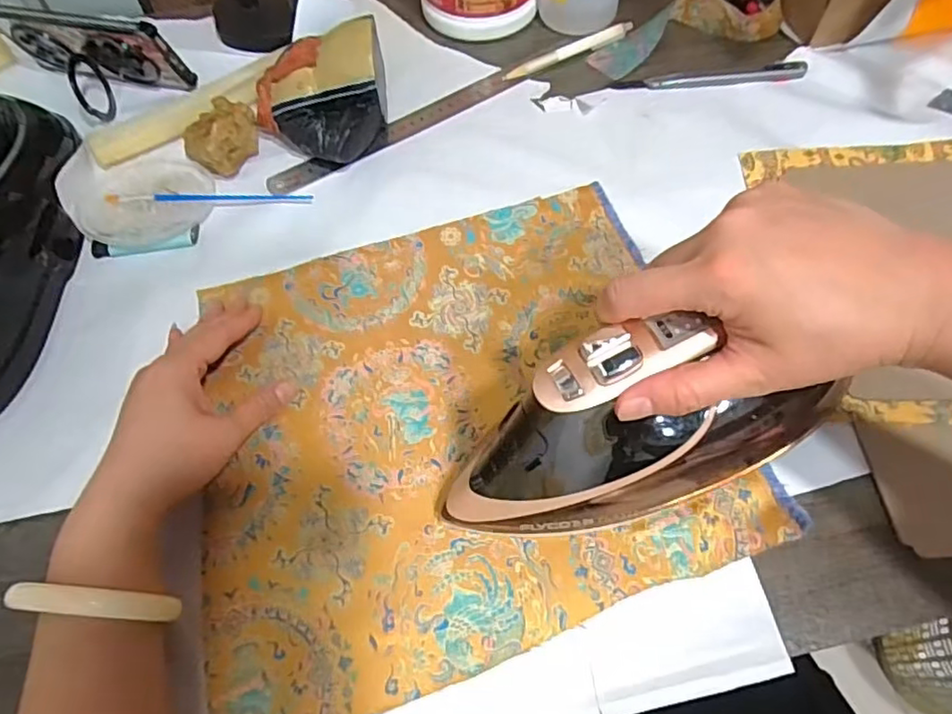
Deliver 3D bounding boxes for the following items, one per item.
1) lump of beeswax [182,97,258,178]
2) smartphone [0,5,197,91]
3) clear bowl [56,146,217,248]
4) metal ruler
[{"bbox_3d":[-0.207,-0.180,0.507,0.058,0.039,0.056,-31,64,-14],"label":"lump of beeswax"},{"bbox_3d":[-0.335,-0.270,0.533,0.153,0.077,0.013,12,76,8],"label":"smartphone"},{"bbox_3d":[-0.272,-0.135,0.495,0.106,0.018,0.119,-22,62,-9],"label":"clear bowl"},{"bbox_3d":[-0.067,-0.196,0.534,0.238,0.007,0.032,-30,61,-13],"label":"metal ruler"}]

